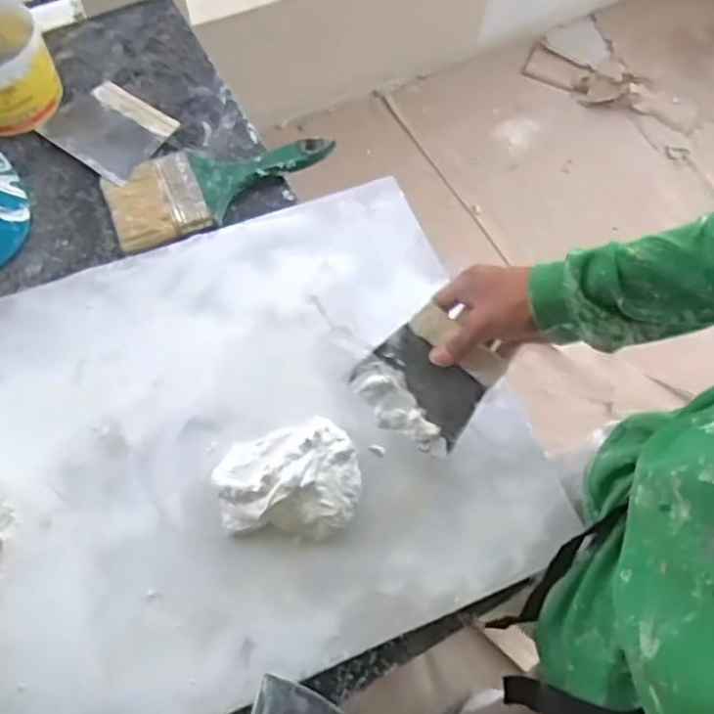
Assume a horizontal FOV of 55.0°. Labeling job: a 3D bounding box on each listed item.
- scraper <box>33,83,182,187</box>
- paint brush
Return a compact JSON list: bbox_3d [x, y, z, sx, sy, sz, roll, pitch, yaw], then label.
[{"bbox_3d":[-0.265,-0.245,0.734,0.135,0.019,0.101,32,69,13],"label":"scraper"},{"bbox_3d":[-0.140,-0.184,0.707,0.231,0.020,0.096,-23,68,-11],"label":"paint brush"}]

